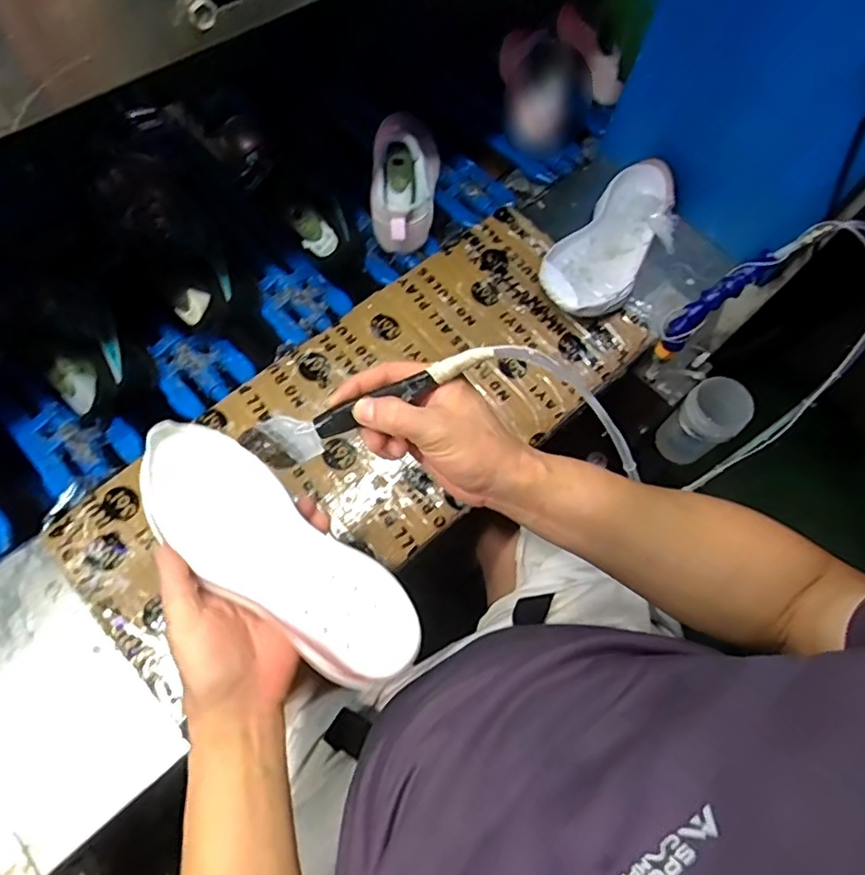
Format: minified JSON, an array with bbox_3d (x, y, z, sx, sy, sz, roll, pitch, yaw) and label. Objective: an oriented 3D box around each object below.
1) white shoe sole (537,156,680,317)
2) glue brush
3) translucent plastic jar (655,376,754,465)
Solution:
[{"bbox_3d":[0.204,-0.232,0.693,0.097,0.044,0.253,25,66,14],"label":"white shoe sole"},{"bbox_3d":[-0.042,-0.025,0.394,0.172,0.021,0.027,-25,64,0],"label":"glue brush"},{"bbox_3d":[0.345,-0.017,0.752,0.075,0.105,0.071,-1,63,2],"label":"translucent plastic jar"}]

